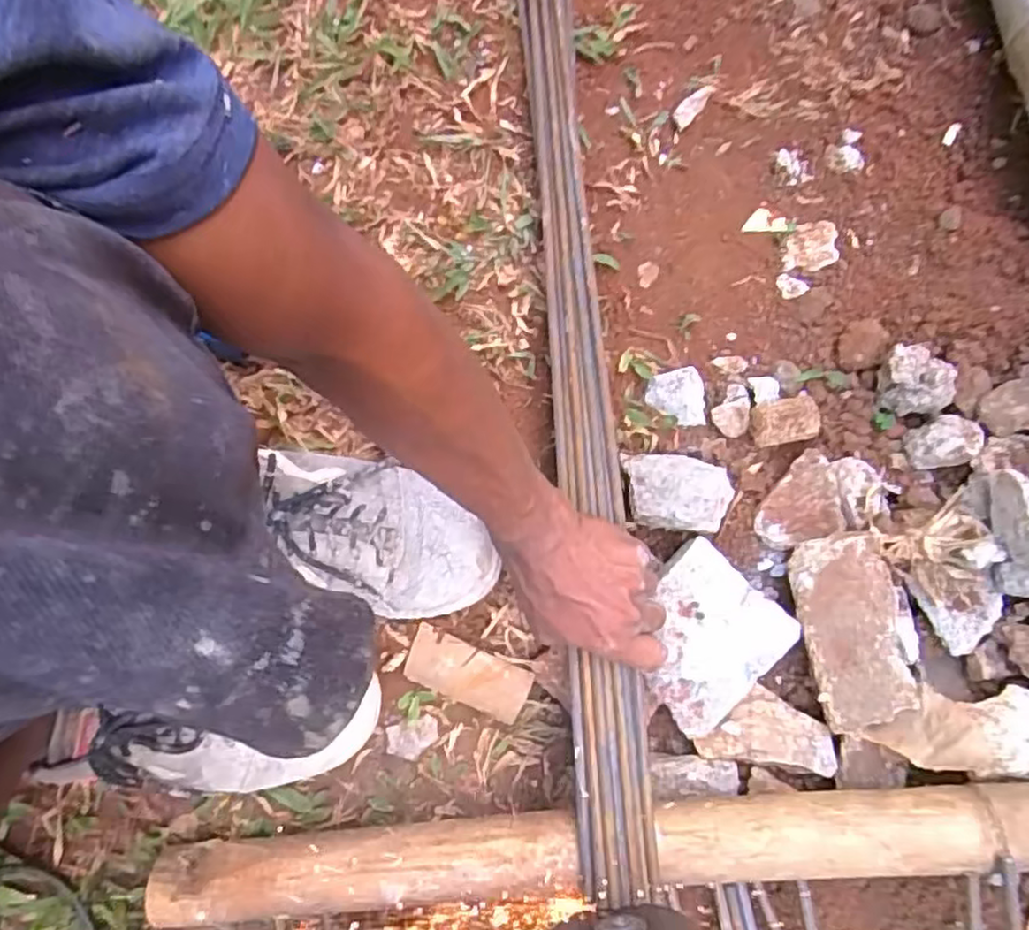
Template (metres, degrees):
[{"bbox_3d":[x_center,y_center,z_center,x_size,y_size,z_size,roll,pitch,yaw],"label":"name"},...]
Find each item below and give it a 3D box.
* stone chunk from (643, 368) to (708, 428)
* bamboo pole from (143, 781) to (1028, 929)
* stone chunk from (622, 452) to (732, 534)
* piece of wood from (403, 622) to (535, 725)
[{"bbox_3d":[0.129,-0.056,0.541,0.049,0.016,0.045,-1,79,5],"label":"stone chunk"},{"bbox_3d":[0.081,0.247,0.437,0.572,0.047,0.057,-6,78,4],"label":"bamboo pole"},{"bbox_3d":[0.122,0.020,0.509,0.082,0.030,0.054,6,80,7],"label":"stone chunk"},{"bbox_3d":[-0.035,0.156,0.503,0.090,0.009,0.043,26,98,-2],"label":"piece of wood"}]

